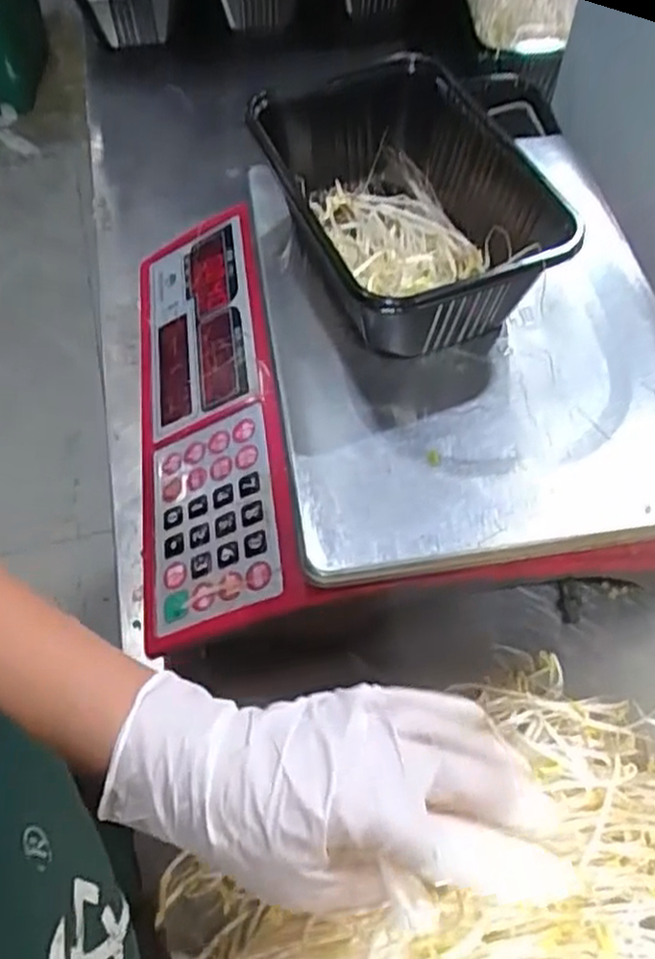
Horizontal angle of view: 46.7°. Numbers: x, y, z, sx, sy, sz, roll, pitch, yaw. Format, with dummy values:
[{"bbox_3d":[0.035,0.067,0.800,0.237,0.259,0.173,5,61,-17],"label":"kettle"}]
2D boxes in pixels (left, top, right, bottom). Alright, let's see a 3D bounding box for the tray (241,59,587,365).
[{"bbox_3d":[0.042,-0.151,0.415,0.117,0.066,0.191,-14,59,-8],"label":"tray"}]

